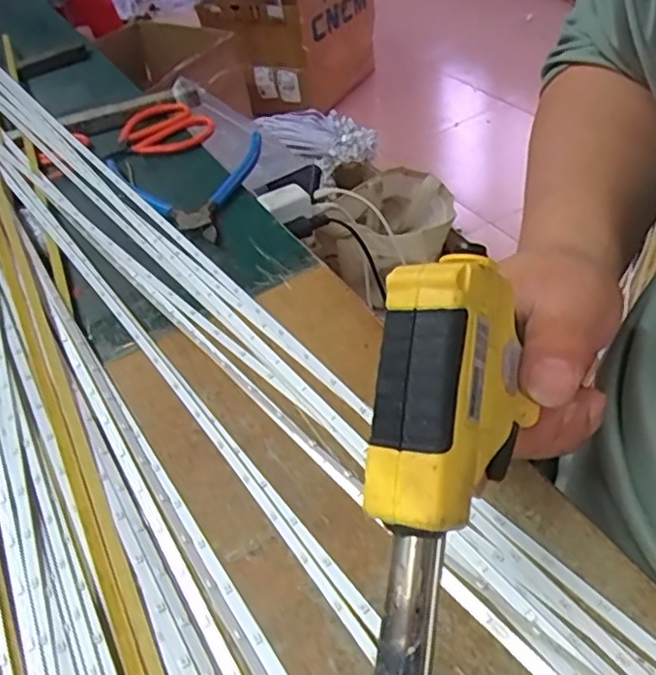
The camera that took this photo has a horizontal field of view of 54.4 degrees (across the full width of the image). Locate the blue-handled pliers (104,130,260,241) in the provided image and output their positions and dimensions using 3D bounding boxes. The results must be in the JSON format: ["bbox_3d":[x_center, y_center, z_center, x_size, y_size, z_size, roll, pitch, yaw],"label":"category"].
[{"bbox_3d":[-0.125,-0.128,0.510,0.119,0.014,0.136,5,46,13],"label":"blue-handled pliers"}]

